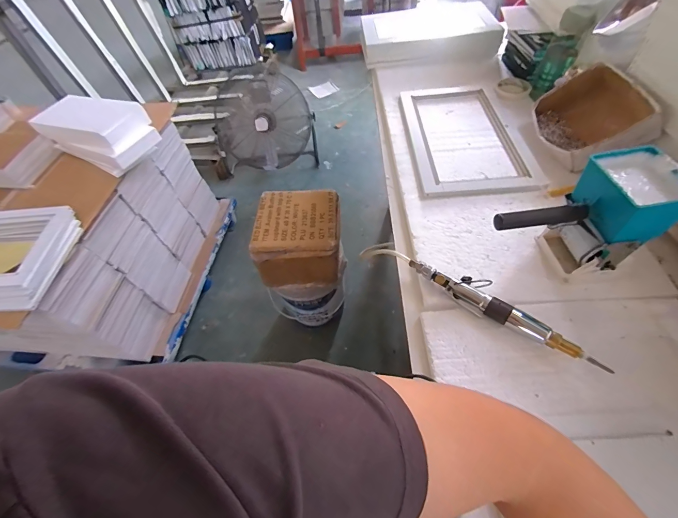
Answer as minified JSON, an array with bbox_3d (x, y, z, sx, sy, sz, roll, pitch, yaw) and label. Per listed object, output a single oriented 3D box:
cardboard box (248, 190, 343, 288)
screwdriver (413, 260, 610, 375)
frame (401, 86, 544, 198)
[{"bbox_3d":[-0.129,-0.066,1.076,0.268,0.176,0.303,-3,54,4],"label":"cardboard box"},{"bbox_3d":[0.254,0.075,0.504,0.313,0.036,0.052,33,64,25],"label":"screwdriver"},{"bbox_3d":[0.296,-0.319,0.790,0.241,0.016,0.445,-4,54,3],"label":"frame"}]

